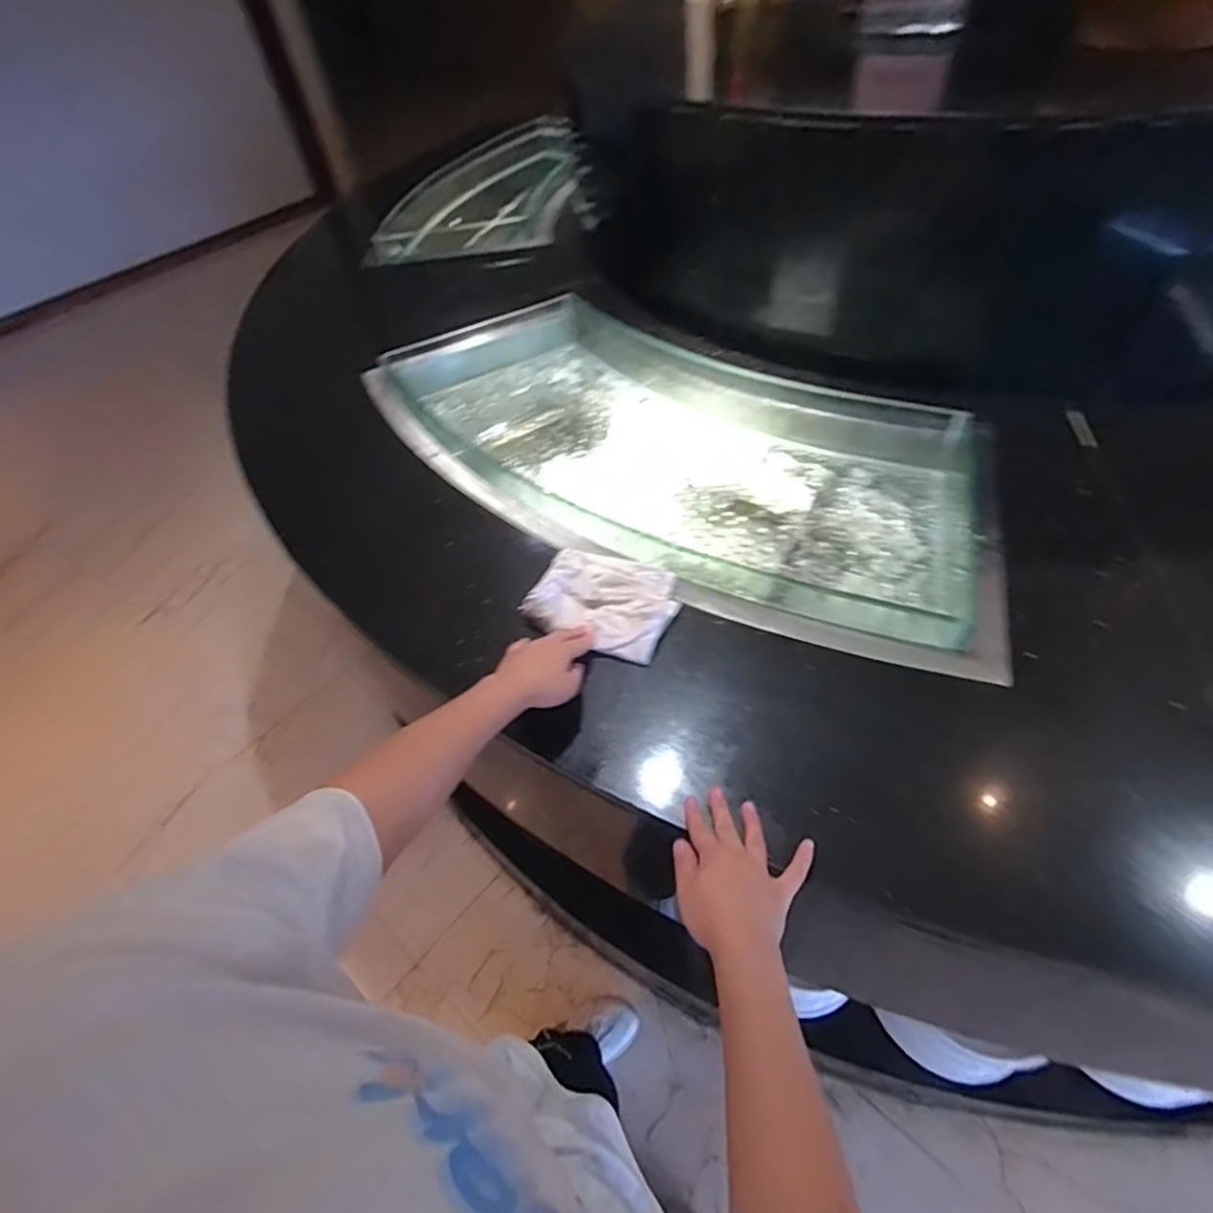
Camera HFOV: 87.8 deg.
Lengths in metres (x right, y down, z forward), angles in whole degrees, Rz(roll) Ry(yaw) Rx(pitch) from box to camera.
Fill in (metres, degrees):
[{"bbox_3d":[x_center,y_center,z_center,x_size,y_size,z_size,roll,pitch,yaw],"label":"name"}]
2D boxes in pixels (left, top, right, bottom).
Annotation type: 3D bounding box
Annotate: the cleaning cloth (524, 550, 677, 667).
[{"bbox_3d":[-0.001,-0.012,0.743,0.161,0.031,0.125,19,54,20],"label":"cleaning cloth"}]

